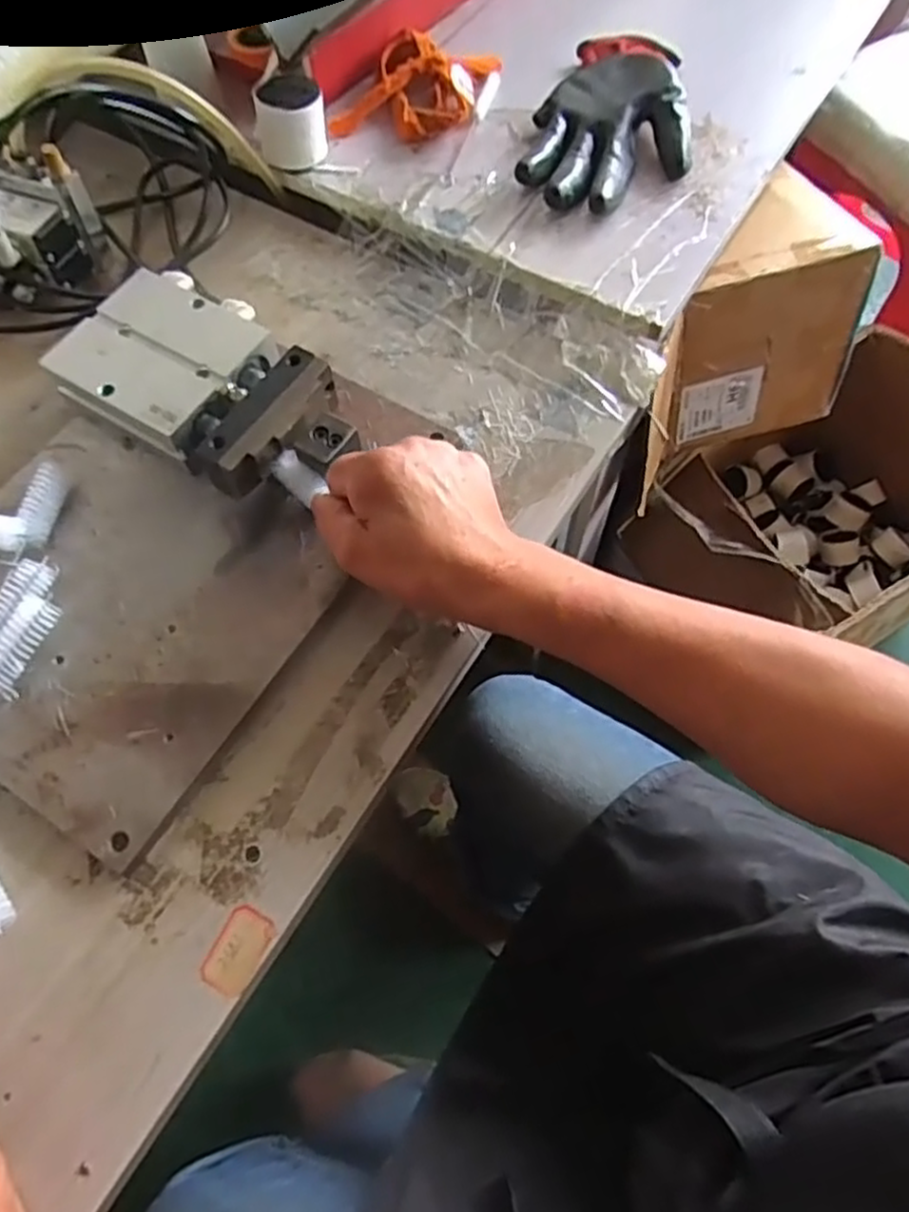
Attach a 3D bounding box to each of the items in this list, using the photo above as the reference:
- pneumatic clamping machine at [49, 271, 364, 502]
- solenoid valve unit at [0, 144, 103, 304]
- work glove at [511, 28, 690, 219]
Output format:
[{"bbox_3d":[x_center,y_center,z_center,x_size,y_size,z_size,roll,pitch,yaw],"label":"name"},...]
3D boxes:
[{"bbox_3d":[-0.148,-0.134,0.458,0.200,0.049,0.118,37,71,12],"label":"pneumatic clamping machine"},{"bbox_3d":[-0.322,-0.261,0.505,0.129,0.076,0.071,2,68,-2],"label":"solenoid valve unit"},{"bbox_3d":[0.125,-0.378,0.563,0.116,0.032,0.204,11,66,6],"label":"work glove"}]

